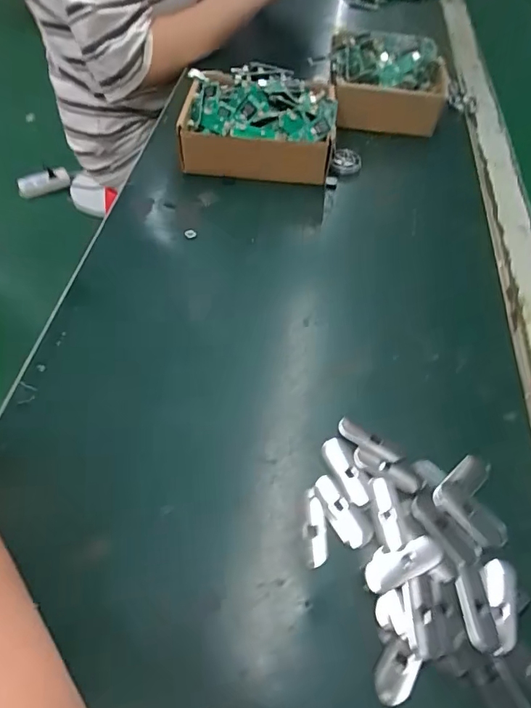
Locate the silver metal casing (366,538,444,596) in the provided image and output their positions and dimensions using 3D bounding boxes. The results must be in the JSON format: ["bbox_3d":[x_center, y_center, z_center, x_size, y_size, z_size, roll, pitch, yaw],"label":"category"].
[{"bbox_3d":[0.087,0.131,0.298,0.053,0.006,0.022,-20,57,-15],"label":"silver metal casing"}]

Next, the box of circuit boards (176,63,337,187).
[{"bbox_3d":[-0.008,-0.268,0.550,0.173,0.083,0.123,1,54,0],"label":"box of circuit boards"}]

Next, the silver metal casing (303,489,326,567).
[{"bbox_3d":[0.032,0.114,0.313,0.014,0.004,0.048,-1,54,-2],"label":"silver metal casing"}]

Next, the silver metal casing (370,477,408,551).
[{"bbox_3d":[0.081,0.106,0.316,0.020,0.004,0.048,-2,54,-2],"label":"silver metal casing"}]

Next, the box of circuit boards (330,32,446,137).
[{"bbox_3d":[0.157,-0.361,0.626,0.145,0.079,0.140,0,54,-1],"label":"box of circuit boards"}]

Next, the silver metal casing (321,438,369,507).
[{"bbox_3d":[0.056,0.083,0.334,0.016,0.004,0.051,-20,57,-15],"label":"silver metal casing"}]

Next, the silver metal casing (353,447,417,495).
[{"bbox_3d":[0.085,0.082,0.334,0.047,0.004,0.015,23,57,15],"label":"silver metal casing"}]

